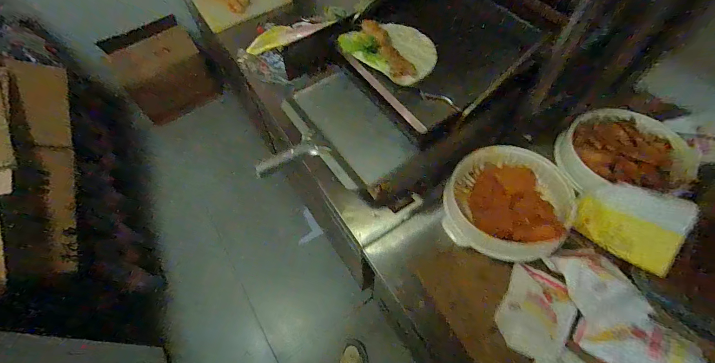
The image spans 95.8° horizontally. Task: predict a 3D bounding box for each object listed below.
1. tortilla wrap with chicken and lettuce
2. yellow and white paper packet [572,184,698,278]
[{"bbox_3d":[0.070,-0.293,0.686,0.202,0.028,0.185,23,62,13],"label":"tortilla wrap with chicken and lettuce"},{"bbox_3d":[0.442,0.067,0.530,0.141,0.025,0.119,22,97,24],"label":"yellow and white paper packet"}]

